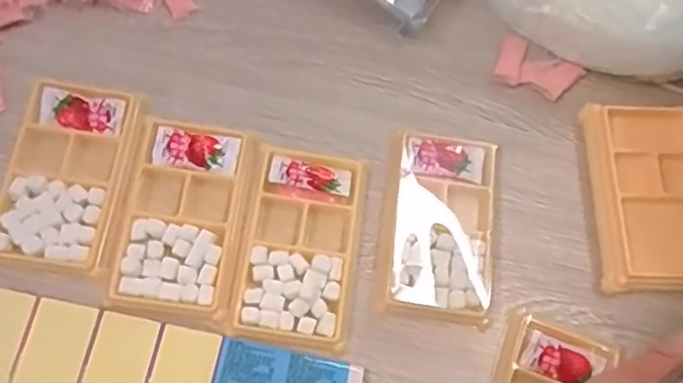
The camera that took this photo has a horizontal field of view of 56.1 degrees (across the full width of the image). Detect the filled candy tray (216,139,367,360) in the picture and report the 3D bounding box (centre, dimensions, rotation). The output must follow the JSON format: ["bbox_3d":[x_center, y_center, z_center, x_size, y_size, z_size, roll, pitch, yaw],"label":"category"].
[{"bbox_3d":[-0.028,0.035,0.433,0.078,0.011,0.135,11,71,-3],"label":"filled candy tray"}]

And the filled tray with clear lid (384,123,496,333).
[{"bbox_3d":[0.069,0.022,0.444,0.072,0.012,0.131,8,71,-3],"label":"filled tray with clear lid"}]

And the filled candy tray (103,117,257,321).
[{"bbox_3d":[-0.104,0.016,0.427,0.075,0.010,0.131,9,71,-3],"label":"filled candy tray"}]

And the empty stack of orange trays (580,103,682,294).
[{"bbox_3d":[0.218,0.004,0.454,0.076,0.021,0.133,2,71,-6],"label":"empty stack of orange trays"}]

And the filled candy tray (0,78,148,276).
[{"bbox_3d":[-0.181,-0.013,0.428,0.075,0.012,0.130,10,71,-3],"label":"filled candy tray"}]

